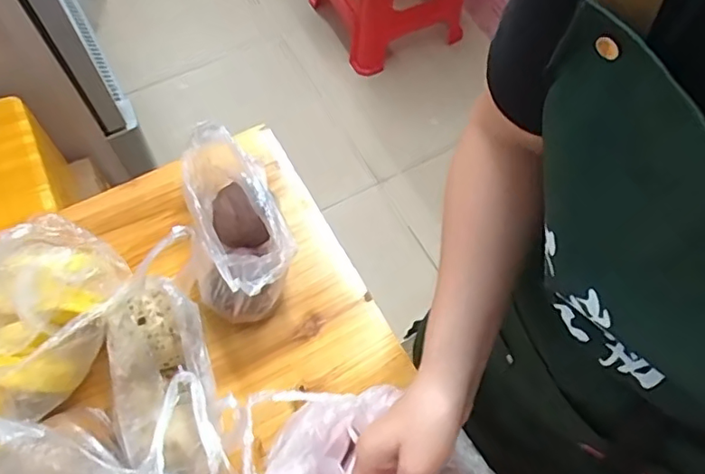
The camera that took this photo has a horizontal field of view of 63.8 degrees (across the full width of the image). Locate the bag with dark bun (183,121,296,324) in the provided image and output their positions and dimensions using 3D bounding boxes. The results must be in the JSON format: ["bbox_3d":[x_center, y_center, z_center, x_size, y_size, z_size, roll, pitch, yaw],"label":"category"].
[{"bbox_3d":[-0.124,-0.017,0.625,0.098,0.110,0.200,-9,66,-8],"label":"bag with dark bun"}]

